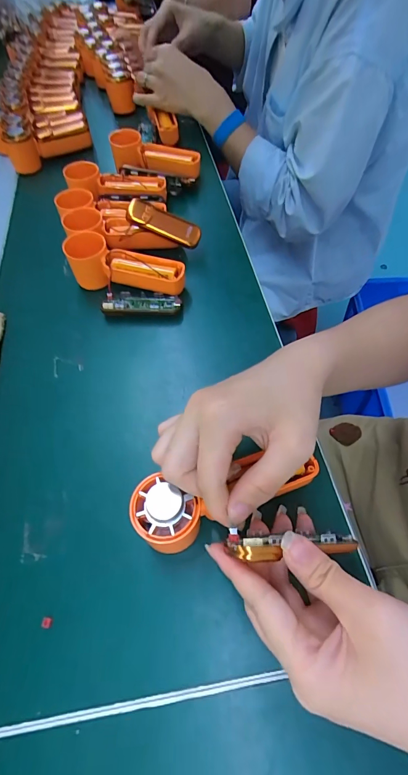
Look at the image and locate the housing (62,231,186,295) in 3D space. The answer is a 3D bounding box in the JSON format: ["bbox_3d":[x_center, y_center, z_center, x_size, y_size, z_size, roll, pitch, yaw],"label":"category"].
[{"bbox_3d":[-0.082,-0.129,0.377,0.129,0.050,0.043,10,59,10],"label":"housing"}]

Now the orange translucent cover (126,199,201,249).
[{"bbox_3d":[-0.045,-0.185,0.394,0.083,0.018,0.026,20,58,-12],"label":"orange translucent cover"}]

